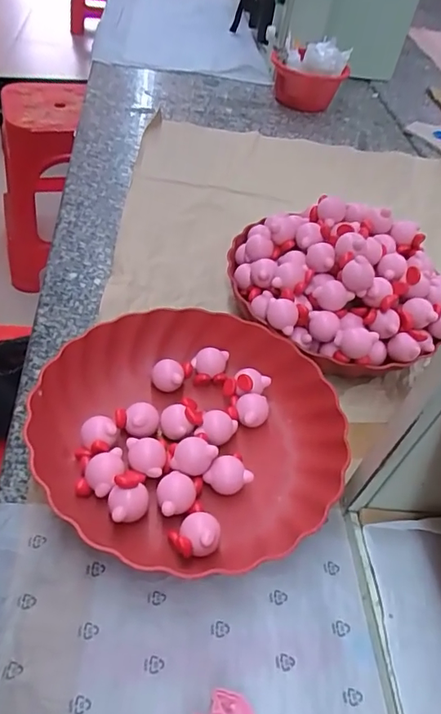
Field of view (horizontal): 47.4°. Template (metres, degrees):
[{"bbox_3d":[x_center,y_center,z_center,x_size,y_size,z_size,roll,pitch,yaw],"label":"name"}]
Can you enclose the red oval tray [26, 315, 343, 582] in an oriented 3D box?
[{"bbox_3d":[-0.023,0.055,0.406,0.240,0.043,0.232,13,47,6],"label":"red oval tray"}]

